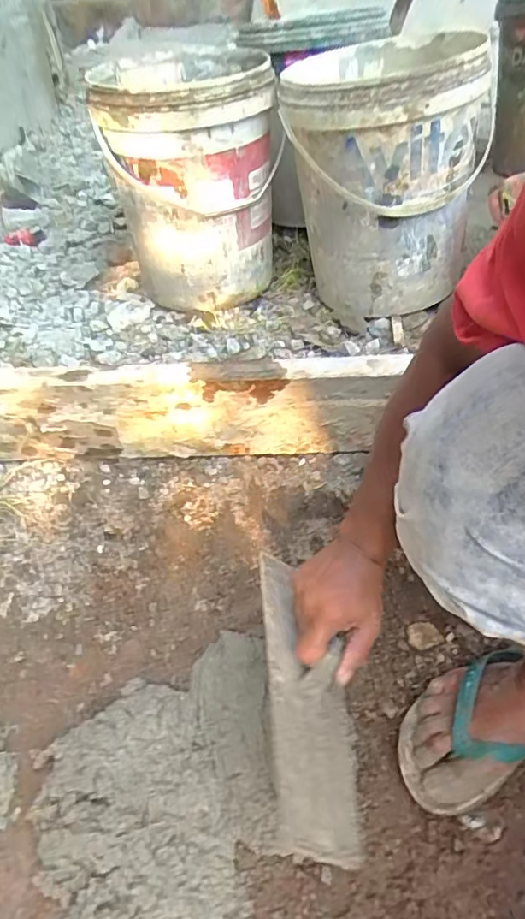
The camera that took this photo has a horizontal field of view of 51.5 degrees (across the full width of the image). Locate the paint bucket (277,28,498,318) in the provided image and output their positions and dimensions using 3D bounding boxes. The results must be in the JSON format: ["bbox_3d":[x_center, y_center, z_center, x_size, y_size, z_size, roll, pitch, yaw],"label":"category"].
[{"bbox_3d":[0.189,-0.475,0.931,0.290,0.358,0.306,-1,45,1],"label":"paint bucket"}]

